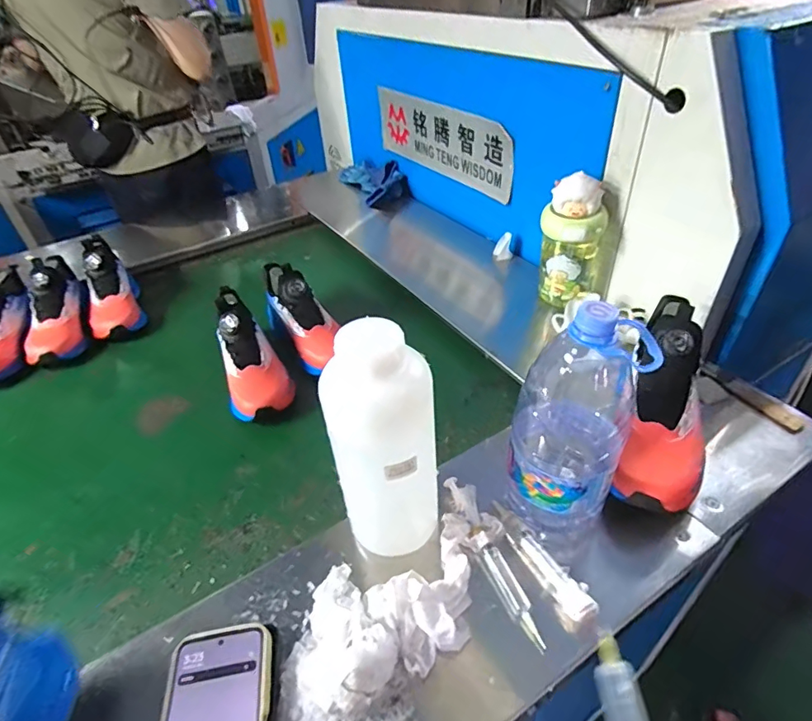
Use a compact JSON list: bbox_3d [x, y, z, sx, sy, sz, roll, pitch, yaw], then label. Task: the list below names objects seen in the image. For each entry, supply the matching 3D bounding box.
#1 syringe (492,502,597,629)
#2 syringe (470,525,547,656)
[{"bbox_3d":[0.129,0.194,0.483,0.025,0.021,0.139,-22,42,-21],"label":"syringe"},{"bbox_3d":[0.096,0.212,0.468,0.023,0.021,0.118,-18,41,-17],"label":"syringe"}]

